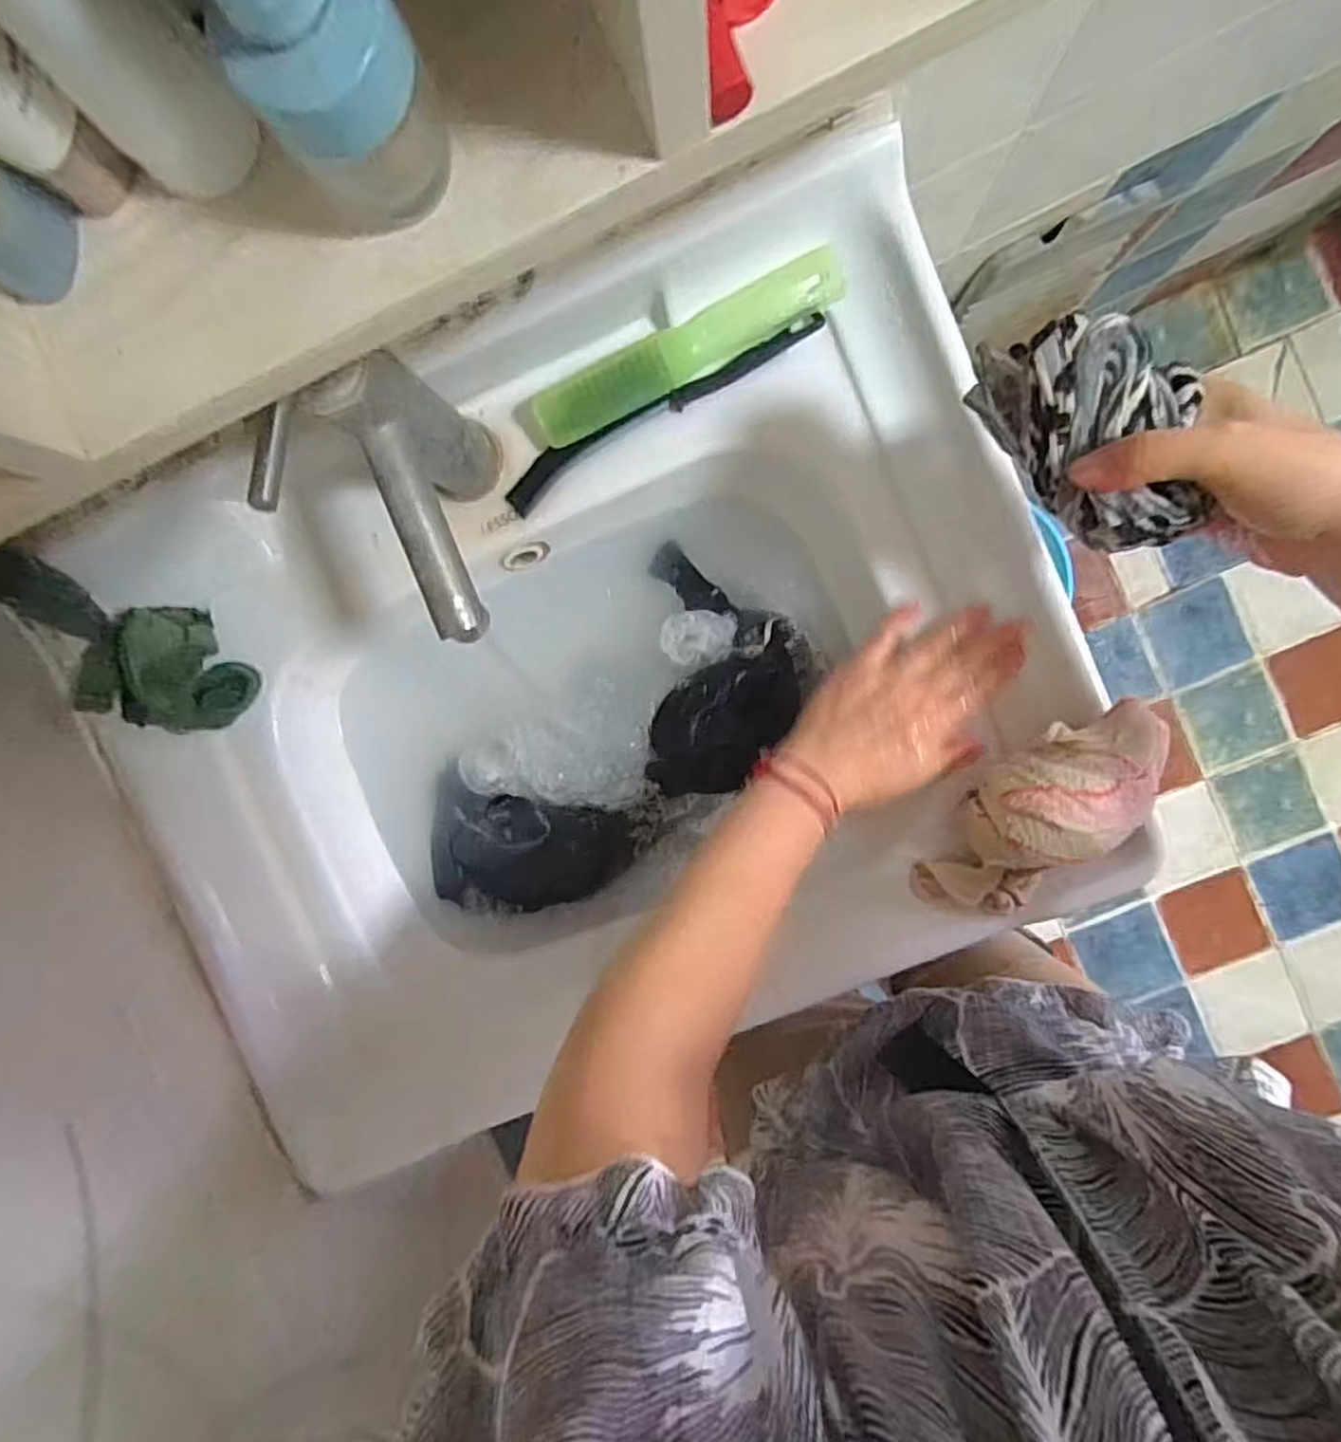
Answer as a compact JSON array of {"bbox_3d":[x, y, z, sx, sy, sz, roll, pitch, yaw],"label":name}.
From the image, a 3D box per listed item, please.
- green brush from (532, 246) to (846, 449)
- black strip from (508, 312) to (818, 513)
[{"bbox_3d":[0.010,-0.234,0.467,0.204,0.027,0.031,-26,93,5],"label":"green brush"},{"bbox_3d":[-0.007,-0.199,0.475,0.224,0.011,0.025,-27,93,5],"label":"black strip"}]

